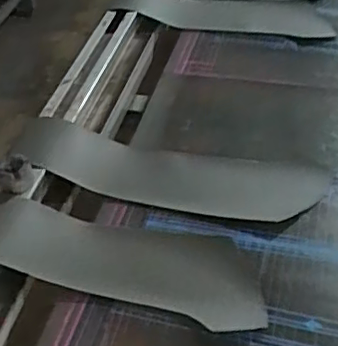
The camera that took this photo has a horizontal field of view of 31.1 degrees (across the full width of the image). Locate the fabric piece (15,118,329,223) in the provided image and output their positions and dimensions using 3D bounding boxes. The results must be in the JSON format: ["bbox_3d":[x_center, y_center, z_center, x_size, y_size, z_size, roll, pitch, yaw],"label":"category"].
[{"bbox_3d":[-0.001,-0.005,0.741,0.384,0.056,0.119,5,44,11],"label":"fabric piece"}]

